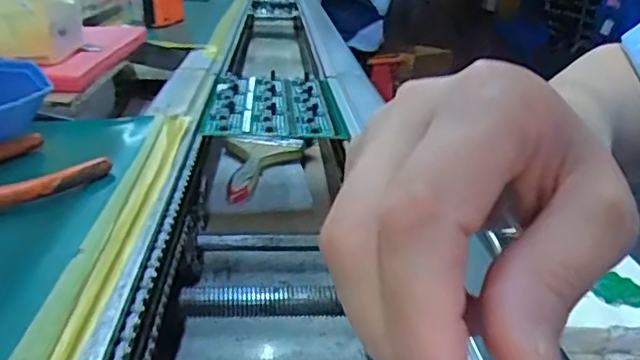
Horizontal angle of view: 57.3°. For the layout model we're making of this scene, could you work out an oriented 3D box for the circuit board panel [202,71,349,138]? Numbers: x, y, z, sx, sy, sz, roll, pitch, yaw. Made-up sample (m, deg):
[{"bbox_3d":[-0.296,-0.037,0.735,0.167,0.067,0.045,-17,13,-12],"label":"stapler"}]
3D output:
[{"bbox_3d":[-0.045,-0.078,0.573,0.119,0.014,0.203,1,21,-6],"label":"circuit board panel"}]

